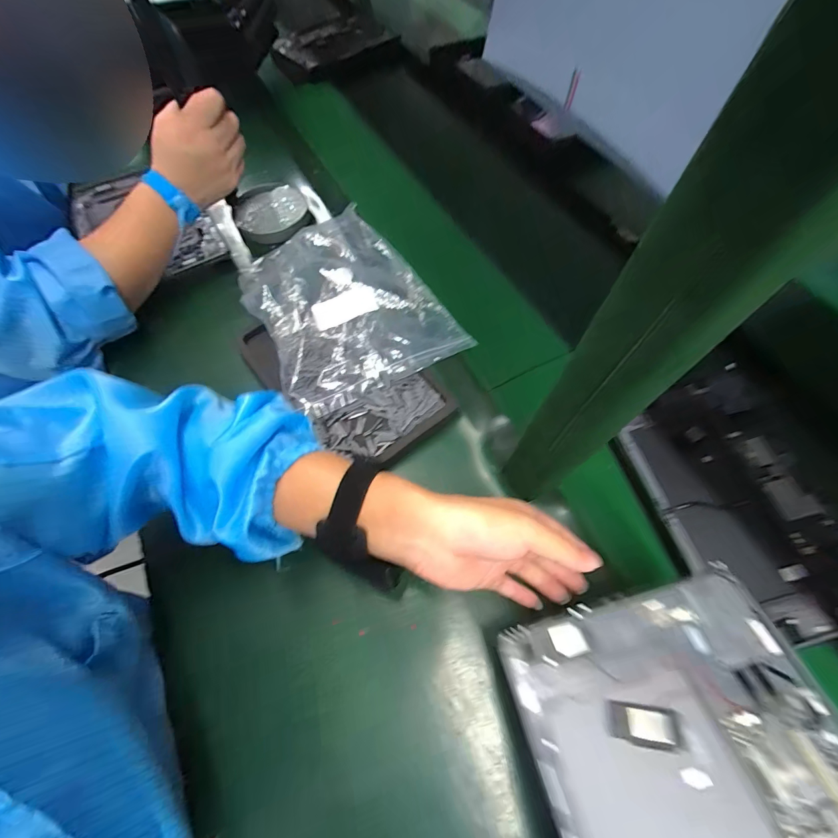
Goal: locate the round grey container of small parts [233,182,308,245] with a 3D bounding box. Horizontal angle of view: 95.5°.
[{"bbox_3d":[-0.217,-0.303,0.559,0.100,0.018,0.108,-1,67,1],"label":"round grey container of small parts"}]

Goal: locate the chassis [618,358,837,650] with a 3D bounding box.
[{"bbox_3d":[0.311,0.072,0.372,0.167,0.014,0.246,-14,64,-9],"label":"chassis"}]

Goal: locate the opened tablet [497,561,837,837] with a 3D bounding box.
[{"bbox_3d":[0.166,0.222,0.190,0.169,0.008,0.251,-19,53,0],"label":"opened tablet"}]

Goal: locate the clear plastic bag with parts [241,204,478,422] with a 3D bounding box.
[{"bbox_3d":[-0.091,-0.150,0.463,0.209,0.028,0.267,-25,67,-14],"label":"clear plastic bag with parts"}]

